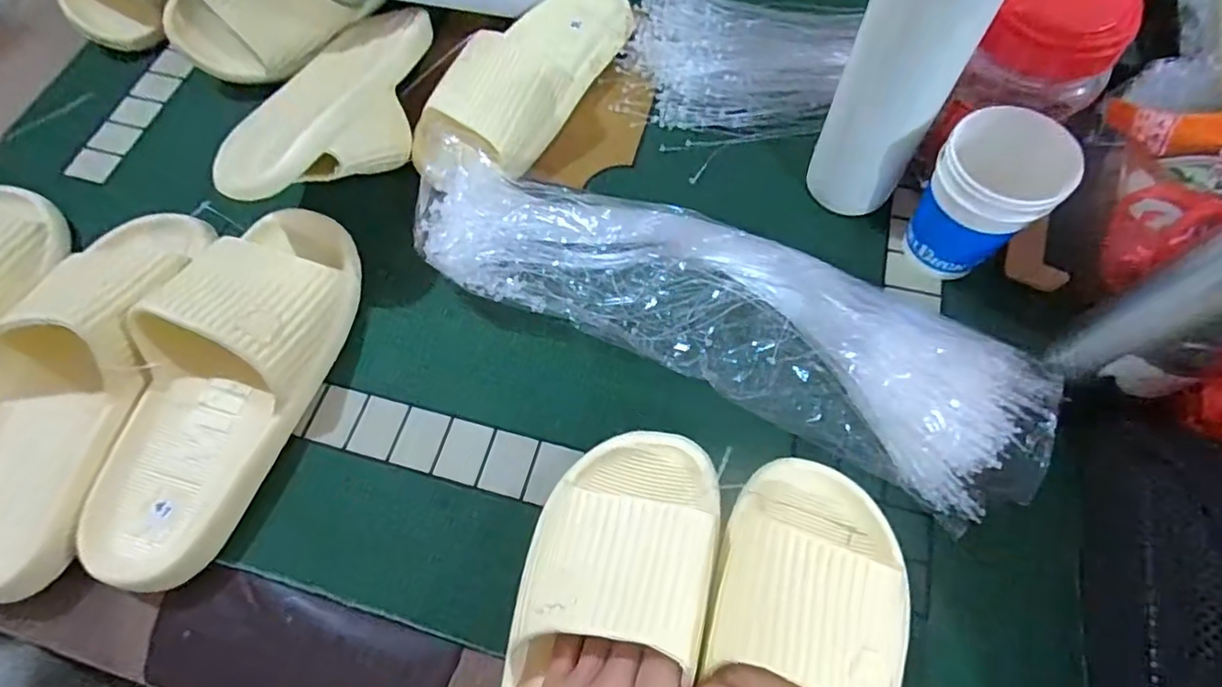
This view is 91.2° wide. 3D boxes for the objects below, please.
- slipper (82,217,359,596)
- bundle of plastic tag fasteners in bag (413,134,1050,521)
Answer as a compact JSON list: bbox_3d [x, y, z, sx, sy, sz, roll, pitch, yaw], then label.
[{"bbox_3d":[-0.246,0.018,0.383,0.109,0.064,0.259,7,66,7],"label":"slipper"},{"bbox_3d":[0.066,-0.032,0.392,0.409,0.051,0.130,24,69,13],"label":"bundle of plastic tag fasteners in bag"}]

